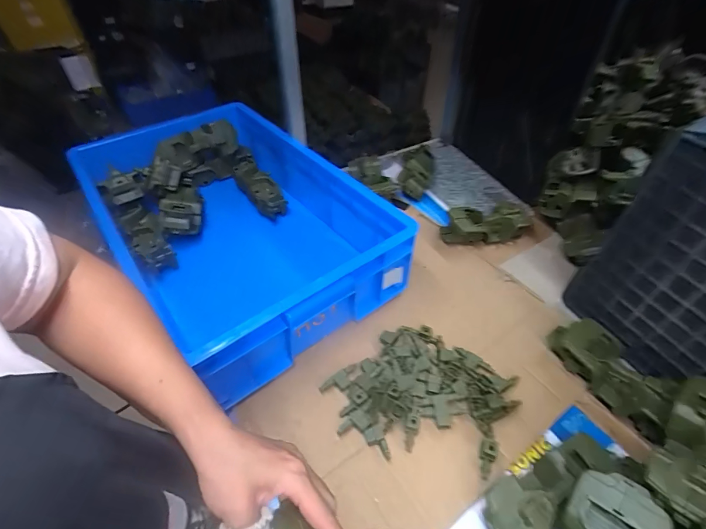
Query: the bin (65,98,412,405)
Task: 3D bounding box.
[{"bbox_3d":[-0.237,-0.088,0.737,0.385,0.200,0.650,-31,55,-26],"label":"bin"}]

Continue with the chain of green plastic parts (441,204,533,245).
[{"bbox_3d":[0.273,-0.081,0.756,0.179,0.067,0.073,-6,47,-7],"label":"chain of green plastic parts"}]

